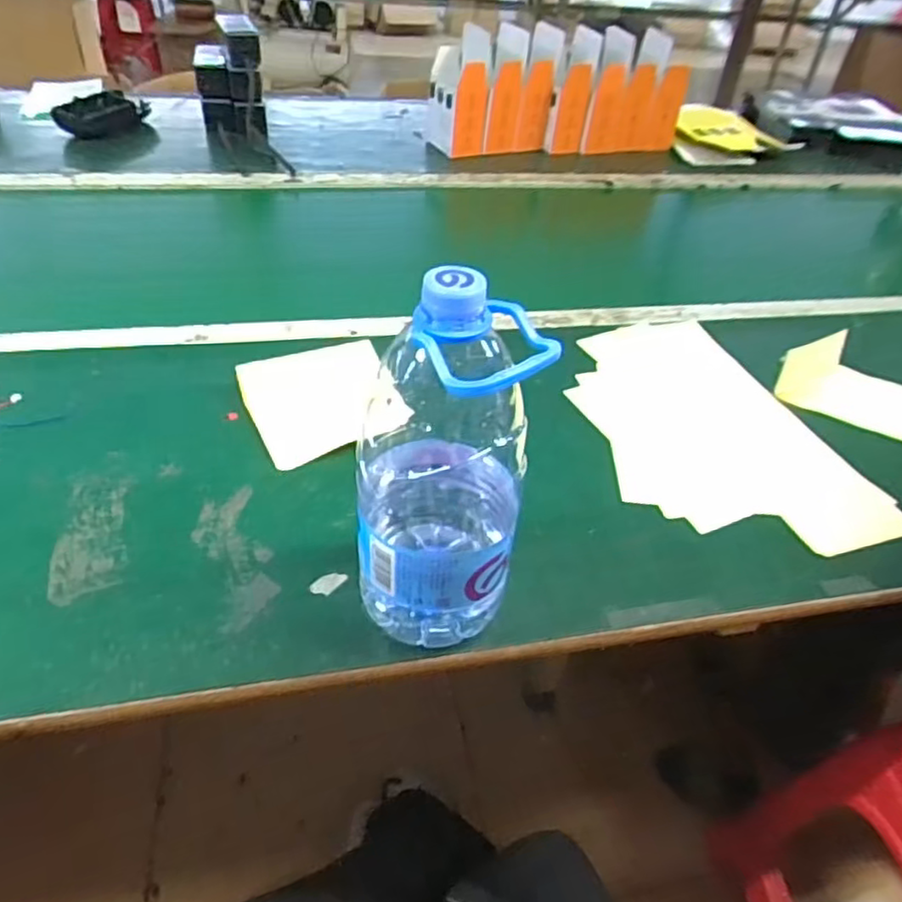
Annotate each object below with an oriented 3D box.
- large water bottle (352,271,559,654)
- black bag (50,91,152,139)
[{"bbox_3d":[-0.005,0.011,0.408,0.101,0.253,0.105,2,42,-4],"label":"large water bottle"},{"bbox_3d":[-0.607,-0.586,1.161,0.164,0.052,0.054,-27,51,-32],"label":"black bag"}]

